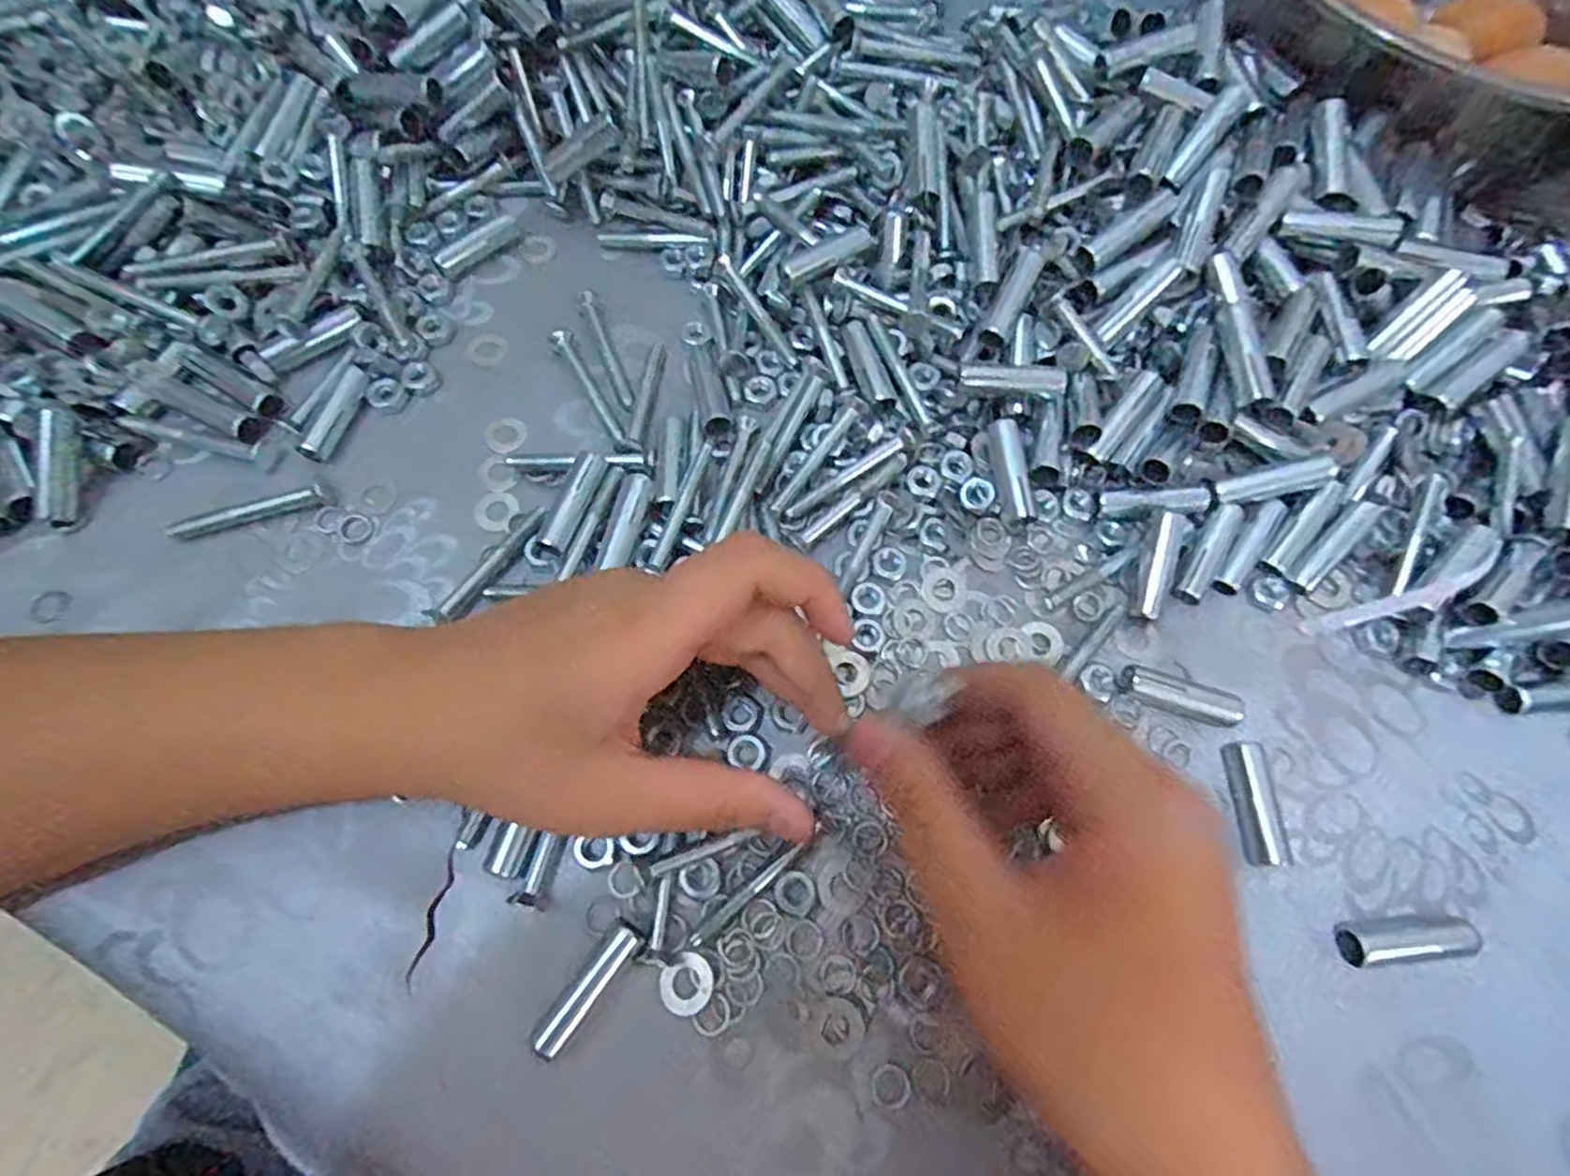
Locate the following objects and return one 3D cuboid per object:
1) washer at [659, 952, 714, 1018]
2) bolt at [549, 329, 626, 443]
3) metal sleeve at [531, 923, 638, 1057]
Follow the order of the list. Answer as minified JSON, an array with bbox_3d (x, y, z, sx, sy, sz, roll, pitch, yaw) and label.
[{"bbox_3d":[-0.029,0.117,0.212,0.015,0.004,0.016,1,69,-3],"label":"washer"},{"bbox_3d":[-0.078,-0.080,0.285,0.009,0.008,0.057,-28,73,-13],"label":"bolt"},{"bbox_3d":[-0.057,0.116,0.209,0.009,0.008,0.038,35,71,10],"label":"metal sleeve"}]

